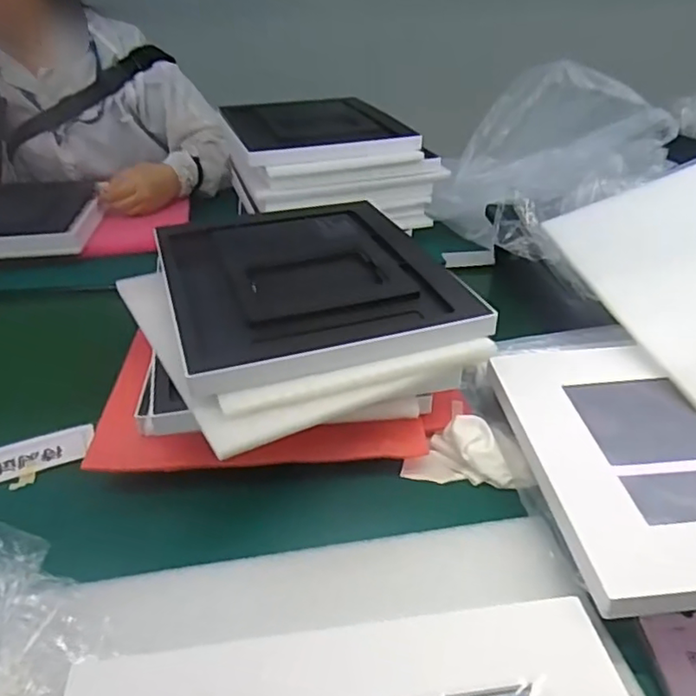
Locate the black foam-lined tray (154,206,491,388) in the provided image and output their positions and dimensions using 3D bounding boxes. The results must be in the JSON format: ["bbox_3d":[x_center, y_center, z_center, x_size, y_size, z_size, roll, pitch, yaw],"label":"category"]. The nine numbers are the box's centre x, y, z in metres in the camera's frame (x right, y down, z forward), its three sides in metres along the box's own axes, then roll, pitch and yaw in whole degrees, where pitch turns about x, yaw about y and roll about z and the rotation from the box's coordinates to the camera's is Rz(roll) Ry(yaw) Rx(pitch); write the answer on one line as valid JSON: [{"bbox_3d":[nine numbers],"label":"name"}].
[{"bbox_3d":[-0.042,-0.073,0.588,0.245,0.022,0.288,-14,38,-13],"label":"black foam-lined tray"}]

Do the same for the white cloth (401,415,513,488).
[{"bbox_3d":[0.092,0.085,0.525,0.084,0.024,0.058,4,33,9],"label":"white cloth"}]

